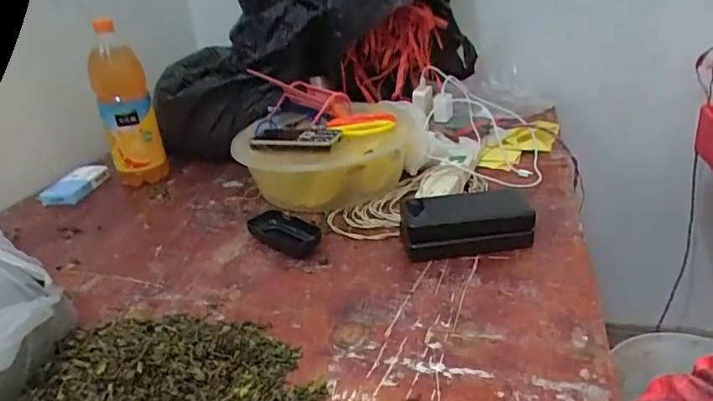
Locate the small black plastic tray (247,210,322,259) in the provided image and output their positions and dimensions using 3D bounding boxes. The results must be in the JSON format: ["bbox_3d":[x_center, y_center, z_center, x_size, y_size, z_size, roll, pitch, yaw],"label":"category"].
[{"bbox_3d":[-0.095,0.045,0.698,0.115,0.025,0.053,20,35,39],"label":"small black plastic tray"}]

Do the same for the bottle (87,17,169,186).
[{"bbox_3d":[-0.396,-0.154,0.885,0.086,0.258,0.076,-15,29,-21],"label":"bottle"}]

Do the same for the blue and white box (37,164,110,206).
[{"bbox_3d":[-0.501,-0.030,0.918,0.071,0.027,0.130,0,27,9],"label":"blue and white box"}]

